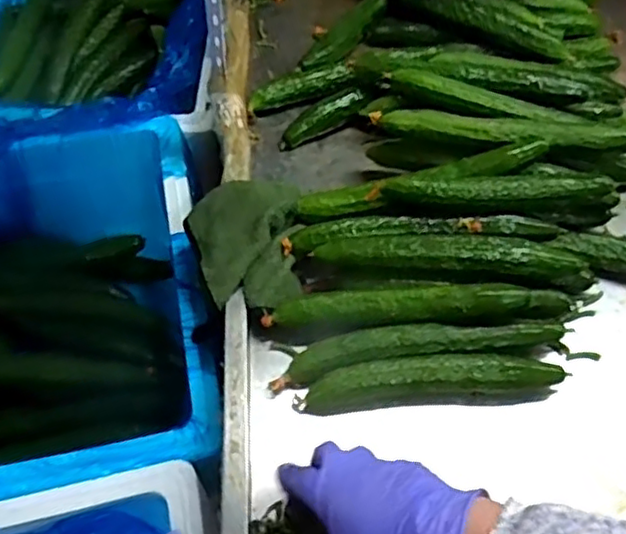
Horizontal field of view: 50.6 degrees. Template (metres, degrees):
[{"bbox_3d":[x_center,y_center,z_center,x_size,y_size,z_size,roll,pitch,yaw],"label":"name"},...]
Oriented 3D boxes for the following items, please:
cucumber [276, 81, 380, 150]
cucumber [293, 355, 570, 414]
[{"bbox_3d":[0.015,-0.171,0.748,0.124,0.027,0.033,-32,61,-6],"label":"cucumber"},{"bbox_3d":[0.102,0.098,0.569,0.224,0.033,0.030,-4,55,-5],"label":"cucumber"}]

